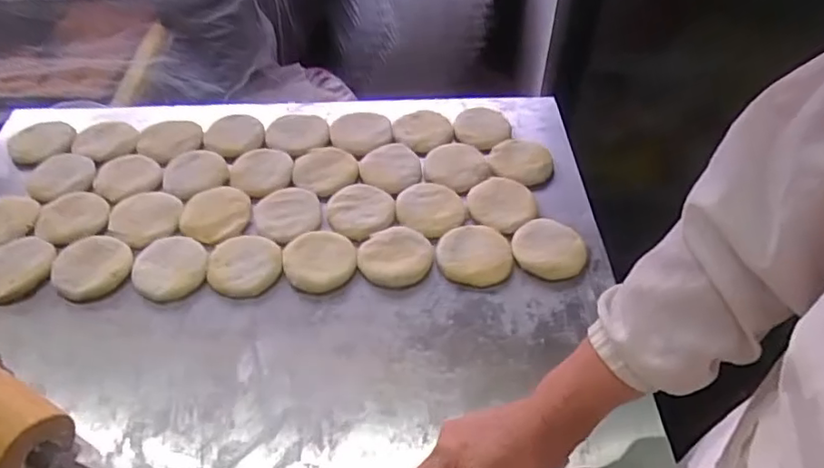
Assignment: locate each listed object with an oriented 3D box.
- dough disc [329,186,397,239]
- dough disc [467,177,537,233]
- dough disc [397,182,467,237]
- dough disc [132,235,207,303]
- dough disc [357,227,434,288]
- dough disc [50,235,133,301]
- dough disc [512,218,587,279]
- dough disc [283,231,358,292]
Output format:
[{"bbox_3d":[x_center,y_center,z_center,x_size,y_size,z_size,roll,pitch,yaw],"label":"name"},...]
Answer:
[{"bbox_3d":[-0.063,-0.029,0.725,0.081,0.016,0.074,0,49,0],"label":"dough disc"},{"bbox_3d":[0.112,-0.039,0.731,0.080,0.015,0.076,0,49,0],"label":"dough disc"},{"bbox_3d":[0.022,-0.033,0.727,0.079,0.011,0.088,-9,49,-7],"label":"dough disc"},{"bbox_3d":[-0.271,0.038,0.659,0.080,0.012,0.081,0,49,0],"label":"dough disc"},{"bbox_3d":[-0.018,0.024,0.673,0.081,0.011,0.074,0,49,0],"label":"dough disc"},{"bbox_3d":[-0.360,0.036,0.661,0.082,0.017,0.080,0,49,0],"label":"dough disc"},{"bbox_3d":[0.159,0.014,0.683,0.083,0.015,0.077,0,49,0],"label":"dough disc"},{"bbox_3d":[-0.104,0.029,0.669,0.079,0.012,0.076,-4,49,-2],"label":"dough disc"}]

